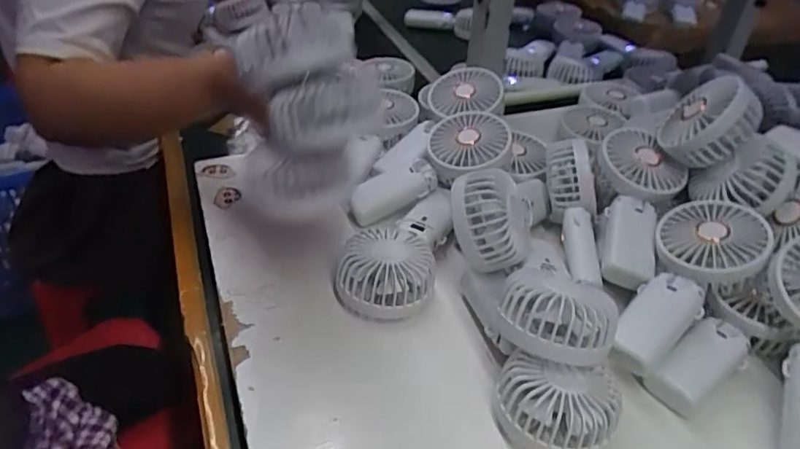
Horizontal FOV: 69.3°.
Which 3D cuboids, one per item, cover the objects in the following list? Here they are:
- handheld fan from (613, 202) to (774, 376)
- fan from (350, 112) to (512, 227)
[{"bbox_3d":[0.234,0.048,0.480,0.084,0.040,0.184,32,66,30],"label":"handheld fan"},{"bbox_3d":[0.028,-0.061,0.604,0.176,0.033,0.079,-33,44,-1],"label":"fan"}]

